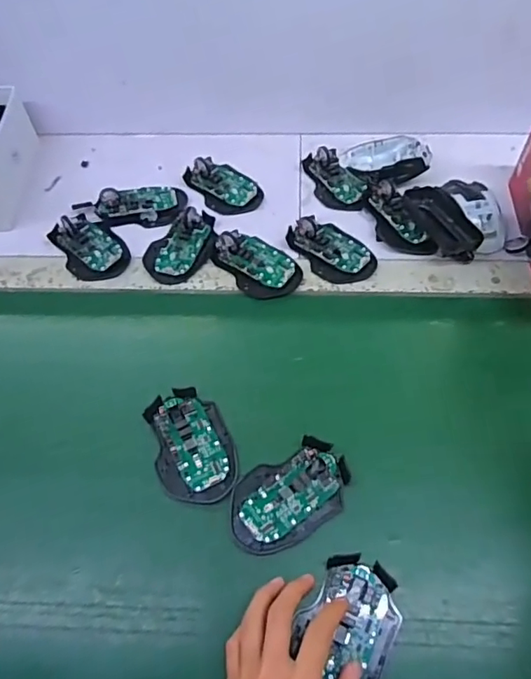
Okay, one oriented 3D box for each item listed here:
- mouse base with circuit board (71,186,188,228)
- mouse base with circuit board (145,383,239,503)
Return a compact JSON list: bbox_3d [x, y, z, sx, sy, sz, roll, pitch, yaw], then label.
[{"bbox_3d":[-0.175,-0.179,0.676,0.140,0.028,0.058,-16,59,-8],"label":"mouse base with circuit board"},{"bbox_3d":[-0.071,0.100,0.502,0.071,0.015,0.114,-17,59,-8],"label":"mouse base with circuit board"}]

